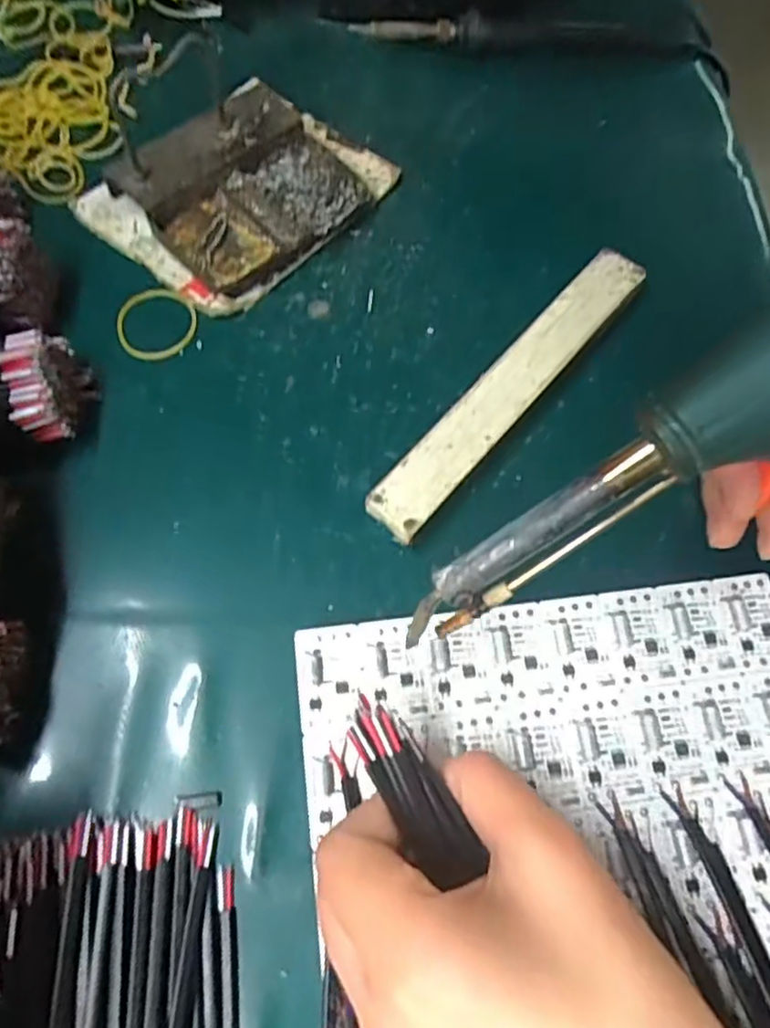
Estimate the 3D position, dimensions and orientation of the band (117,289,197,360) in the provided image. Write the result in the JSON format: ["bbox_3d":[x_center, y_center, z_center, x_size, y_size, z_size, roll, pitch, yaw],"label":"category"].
[{"bbox_3d":[-0.119,-0.100,0.342,0.039,0.004,0.044,-1,64,-5],"label":"band"}]

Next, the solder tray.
[{"bbox_3d":[-0.079,-0.188,0.370,0.113,0.034,0.148,42,68,14],"label":"solder tray"}]

